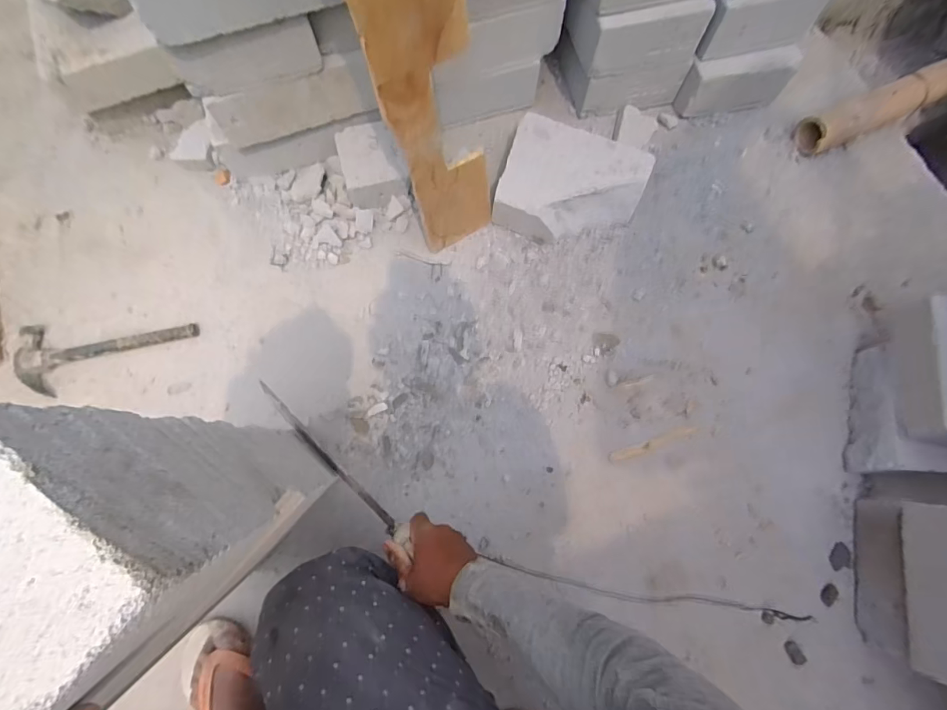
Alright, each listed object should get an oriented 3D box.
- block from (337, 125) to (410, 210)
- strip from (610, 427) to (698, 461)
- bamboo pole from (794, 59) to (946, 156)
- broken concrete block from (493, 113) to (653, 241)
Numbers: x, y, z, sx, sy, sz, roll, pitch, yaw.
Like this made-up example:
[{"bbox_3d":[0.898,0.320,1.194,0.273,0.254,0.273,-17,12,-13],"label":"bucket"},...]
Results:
[{"bbox_3d":[-0.187,-0.342,0.853,0.113,0.061,0.136,-20,74,-6],"label":"block"},{"bbox_3d":[0.291,0.144,0.755,0.147,0.004,0.018,-19,74,-6],"label":"strip"},{"bbox_3d":[0.938,-0.555,0.933,0.648,0.075,0.080,-24,74,-7],"label":"bamboo pole"},{"bbox_3d":[0.170,-0.296,0.844,0.242,0.074,0.210,23,74,7],"label":"broken concrete block"}]

